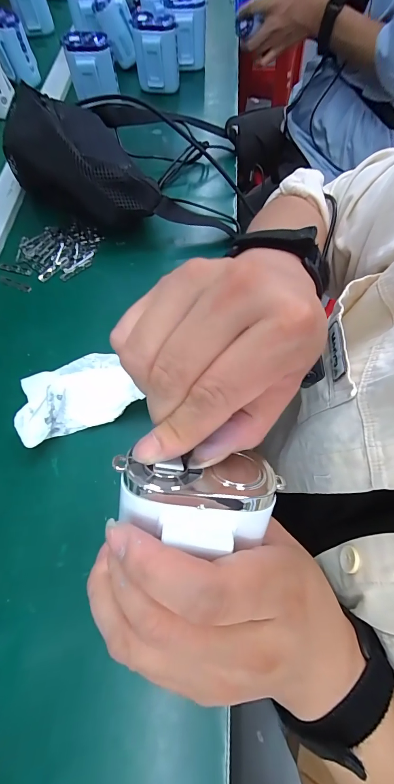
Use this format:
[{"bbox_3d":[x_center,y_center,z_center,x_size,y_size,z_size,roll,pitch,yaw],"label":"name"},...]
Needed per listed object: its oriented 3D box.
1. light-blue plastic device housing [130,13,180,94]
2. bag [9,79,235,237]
[{"bbox_3d":[-0.065,-0.539,0.505,0.067,0.079,0.052,-4,66,-2],"label":"light-blue plastic device housing"},{"bbox_3d":[-0.094,-0.300,0.404,0.262,0.079,0.200,3,66,2],"label":"bag"}]

